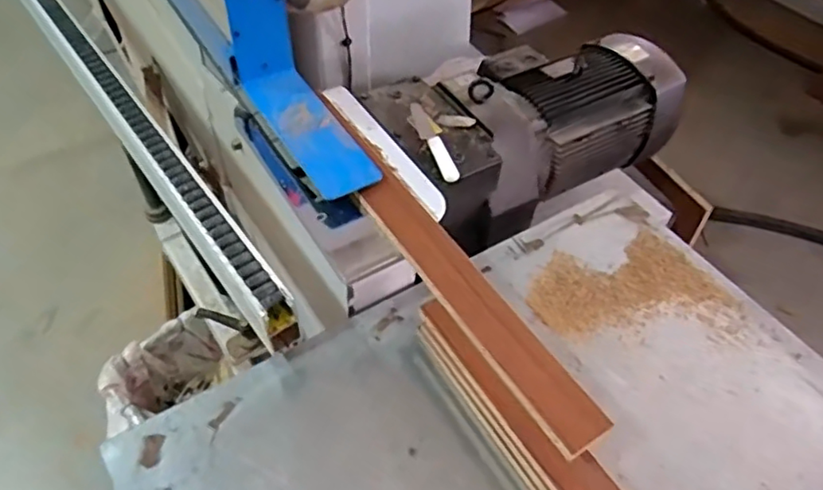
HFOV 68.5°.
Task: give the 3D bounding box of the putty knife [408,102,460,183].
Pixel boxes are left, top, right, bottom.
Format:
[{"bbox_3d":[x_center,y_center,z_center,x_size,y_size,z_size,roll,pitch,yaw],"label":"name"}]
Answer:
[{"bbox_3d":[0.033,-0.151,0.874,0.036,0.014,0.175,-15,52,-15],"label":"putty knife"}]

